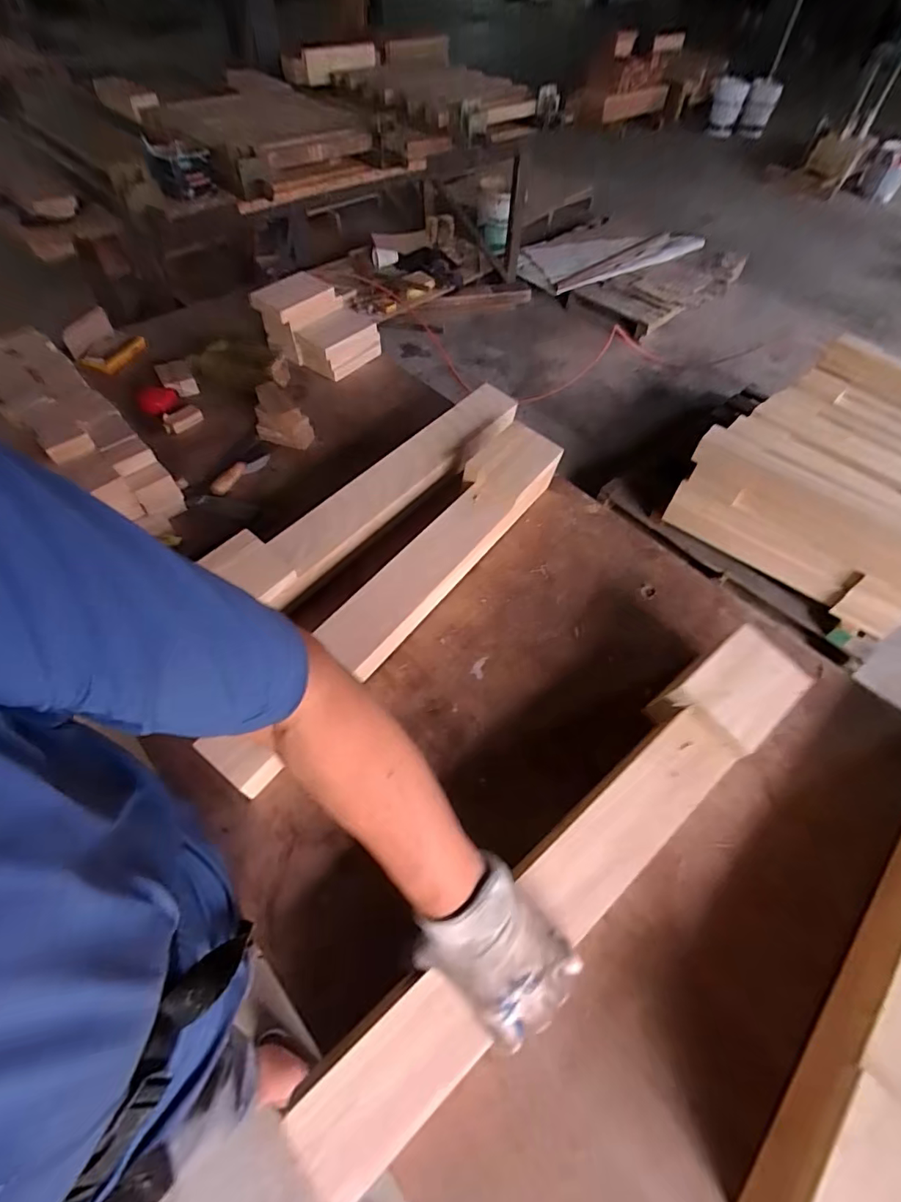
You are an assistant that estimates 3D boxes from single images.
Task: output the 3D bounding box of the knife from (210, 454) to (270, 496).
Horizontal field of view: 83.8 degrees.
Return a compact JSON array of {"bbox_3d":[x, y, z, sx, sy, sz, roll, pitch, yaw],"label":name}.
[{"bbox_3d":[-0.402,-0.245,0.961,0.027,0.025,0.131,31,59,17],"label":"knife"}]

